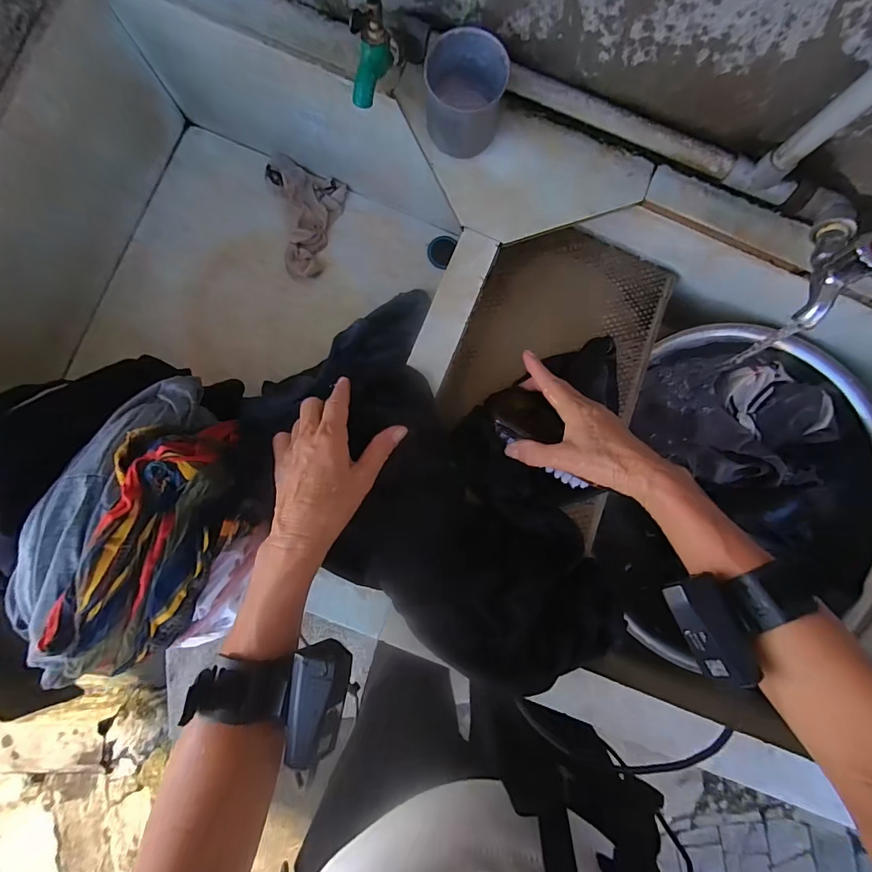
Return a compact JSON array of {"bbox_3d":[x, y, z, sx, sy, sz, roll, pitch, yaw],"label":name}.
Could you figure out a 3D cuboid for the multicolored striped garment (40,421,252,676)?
[{"bbox_3d":[-0.222,0.088,0.354,0.103,0.065,0.208,21,88,0],"label":"multicolored striped garment"}]

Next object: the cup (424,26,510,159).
[{"bbox_3d":[0.025,-0.308,0.399,0.068,0.067,0.076,4,88,-1],"label":"cup"}]

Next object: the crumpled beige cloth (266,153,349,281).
[{"bbox_3d":[-0.202,-0.311,0.626,0.116,0.018,0.148,21,88,0],"label":"crumpled beige cloth"}]

